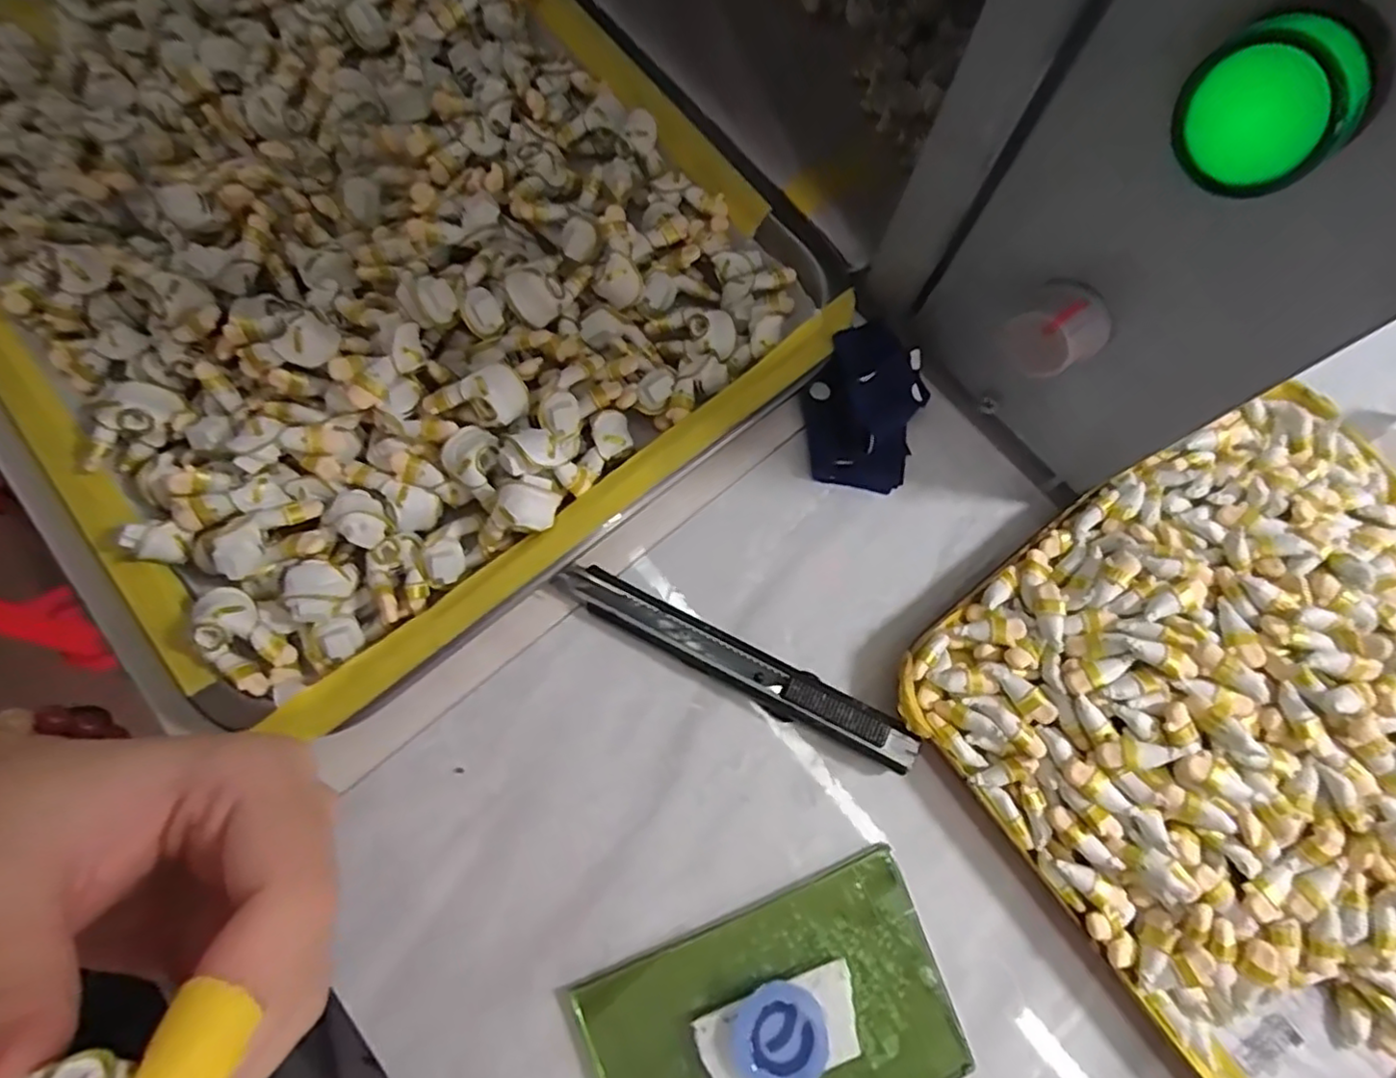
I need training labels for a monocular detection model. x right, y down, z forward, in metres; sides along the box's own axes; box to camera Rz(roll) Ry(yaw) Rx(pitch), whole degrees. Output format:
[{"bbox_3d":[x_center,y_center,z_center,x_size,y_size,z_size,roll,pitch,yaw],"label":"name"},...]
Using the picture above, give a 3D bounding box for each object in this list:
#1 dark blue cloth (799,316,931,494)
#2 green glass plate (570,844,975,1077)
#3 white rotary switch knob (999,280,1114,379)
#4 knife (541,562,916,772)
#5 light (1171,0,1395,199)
[{"bbox_3d":[0.062,-0.050,0.243,0.042,0.027,0.057,18,74,3],"label":"dark blue cloth"},{"bbox_3d":[0.023,0.145,0.193,0.103,0.009,0.066,-21,76,-8],"label":"green glass plate"},{"bbox_3d":[0.101,-0.059,0.186,0.022,0.017,0.020,-28,77,-9],"label":"white rotary switch knob"},{"bbox_3d":[0.011,0.042,0.223,0.128,0.011,0.016,27,75,6],"label":"knife"},{"bbox_3d":[0.104,-0.078,0.119,0.027,0.029,0.011,35,74,9],"label":"light"}]

